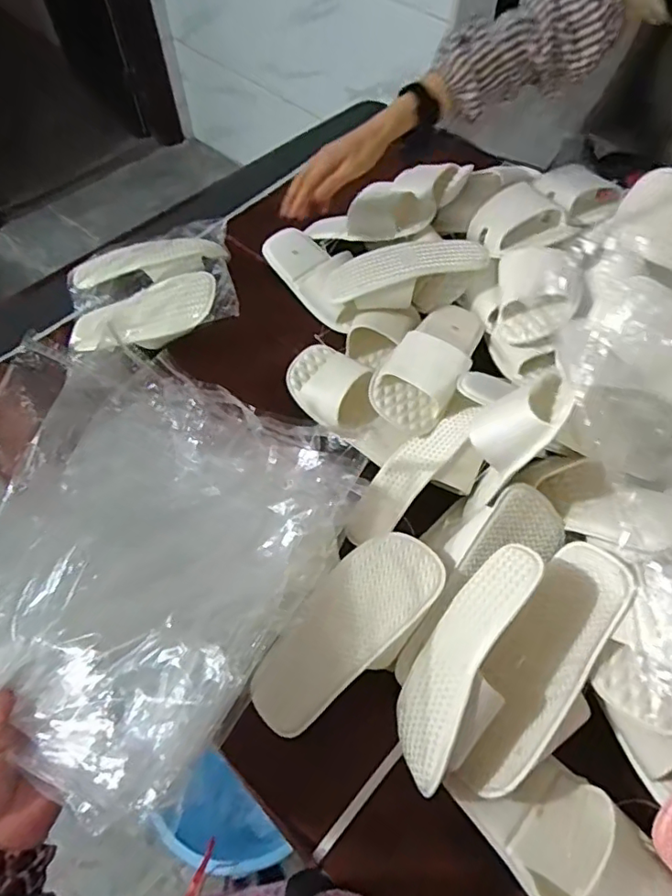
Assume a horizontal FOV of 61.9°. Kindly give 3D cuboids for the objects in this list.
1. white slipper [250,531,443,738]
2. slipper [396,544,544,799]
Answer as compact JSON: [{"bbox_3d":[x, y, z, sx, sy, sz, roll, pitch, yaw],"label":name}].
[{"bbox_3d":[0.009,0.179,0.551,0.220,0.041,0.095,-46,67,-3],"label":"white slipper"},{"bbox_3d":[0.116,0.189,0.511,0.050,0.122,0.223,27,90,-15],"label":"slipper"}]

